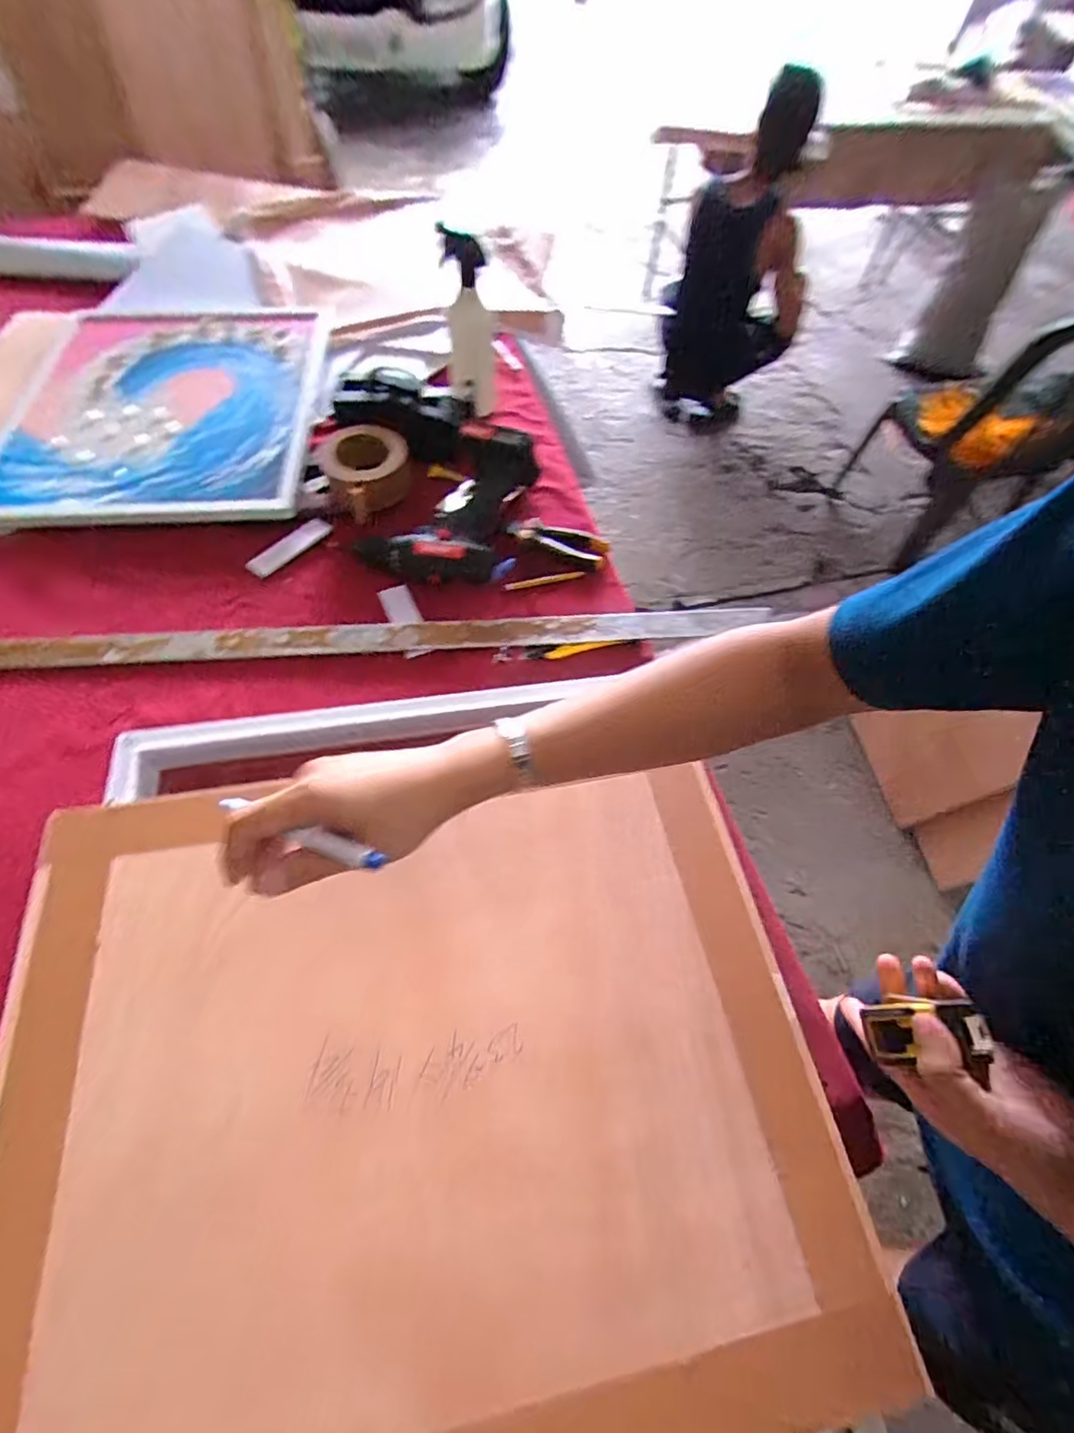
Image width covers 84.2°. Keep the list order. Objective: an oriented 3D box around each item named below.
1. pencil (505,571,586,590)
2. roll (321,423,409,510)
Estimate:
[{"bbox_3d":[0.010,-0.178,0.771,0.103,0.005,0.010,-10,62,-10],"label":"pencil"},{"bbox_3d":[-0.223,-0.330,0.780,0.112,0.041,0.116,2,61,-4],"label":"roll"}]

